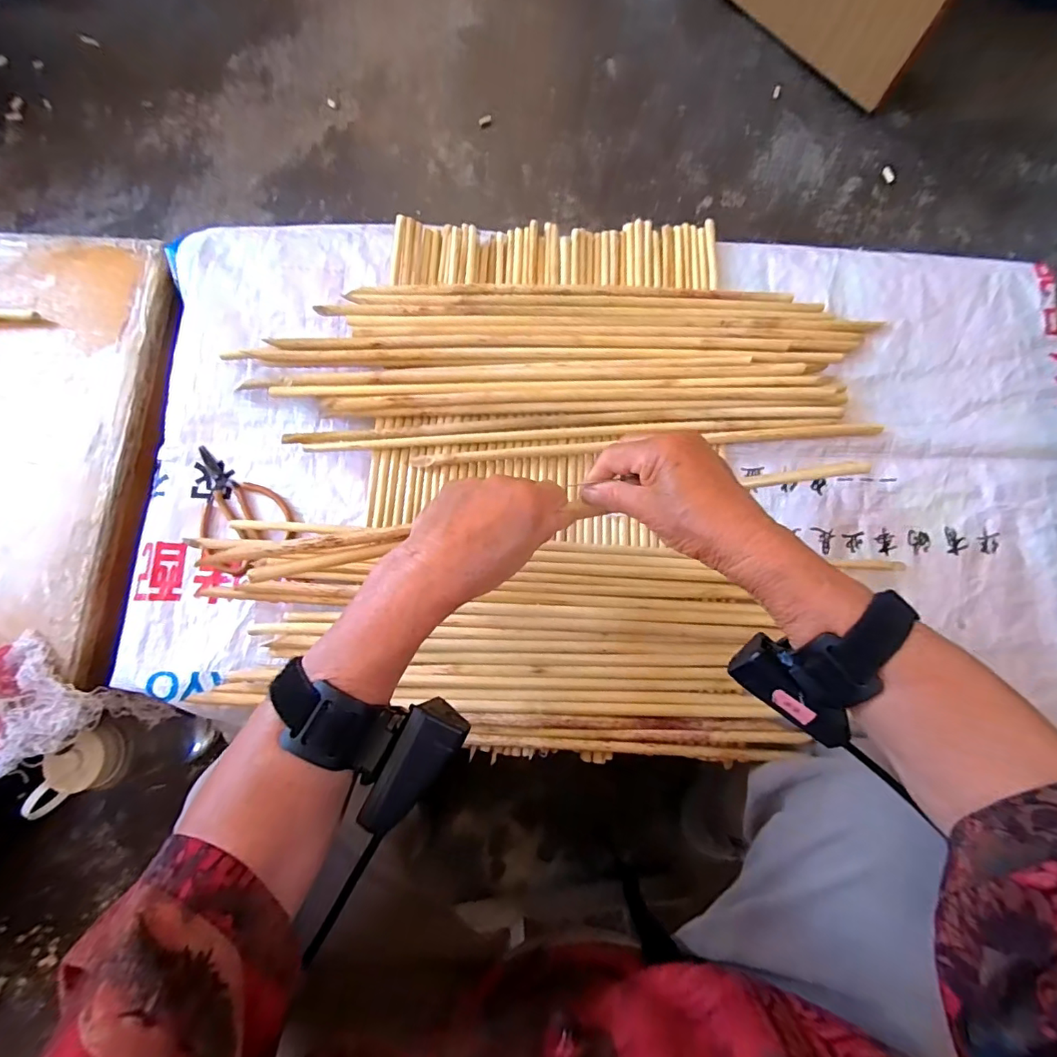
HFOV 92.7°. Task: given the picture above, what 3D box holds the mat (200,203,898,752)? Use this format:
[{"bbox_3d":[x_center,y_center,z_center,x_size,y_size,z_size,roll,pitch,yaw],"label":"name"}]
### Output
[{"bbox_3d":[0.015,-0.060,0.443,0.535,0.030,0.476,2,78,0],"label":"mat"}]

